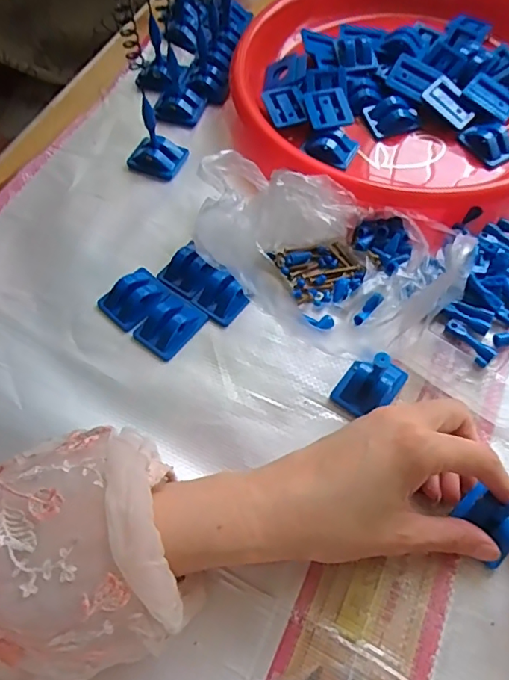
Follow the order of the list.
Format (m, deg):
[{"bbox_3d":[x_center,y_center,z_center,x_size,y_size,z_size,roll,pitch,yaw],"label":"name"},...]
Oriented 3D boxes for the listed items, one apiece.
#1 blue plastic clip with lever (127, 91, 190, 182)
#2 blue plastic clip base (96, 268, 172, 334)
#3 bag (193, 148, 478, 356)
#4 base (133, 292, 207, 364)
[{"bbox_3d":[-0.082,-0.162,0.421,0.045,0.048,0.038,24,65,15],"label":"blue plastic clip with lever"},{"bbox_3d":[-0.085,-0.031,0.372,0.038,0.014,0.044,40,70,21],"label":"blue plastic clip base"},{"bbox_3d":[0.042,-0.064,0.363,0.198,0.045,0.116,21,64,14],"label":"bag"},{"bbox_3d":[-0.059,-0.012,0.361,0.033,0.015,0.045,33,67,19],"label":"base"}]

